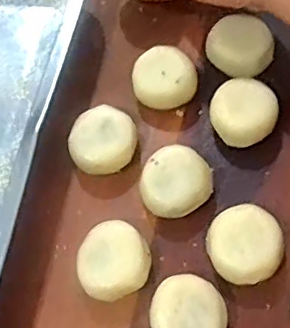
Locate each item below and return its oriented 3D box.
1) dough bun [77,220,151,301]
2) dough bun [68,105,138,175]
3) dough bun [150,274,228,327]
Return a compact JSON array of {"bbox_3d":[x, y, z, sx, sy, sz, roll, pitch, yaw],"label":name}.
[{"bbox_3d":[-0.023,0.075,0.434,0.053,0.035,0.052,-1,66,3],"label":"dough bun"},{"bbox_3d":[-0.033,-0.015,0.468,0.052,0.036,0.052,-1,66,3],"label":"dough bun"},{"bbox_3d":[0.030,0.109,0.411,0.050,0.036,0.053,-1,66,3],"label":"dough bun"}]

